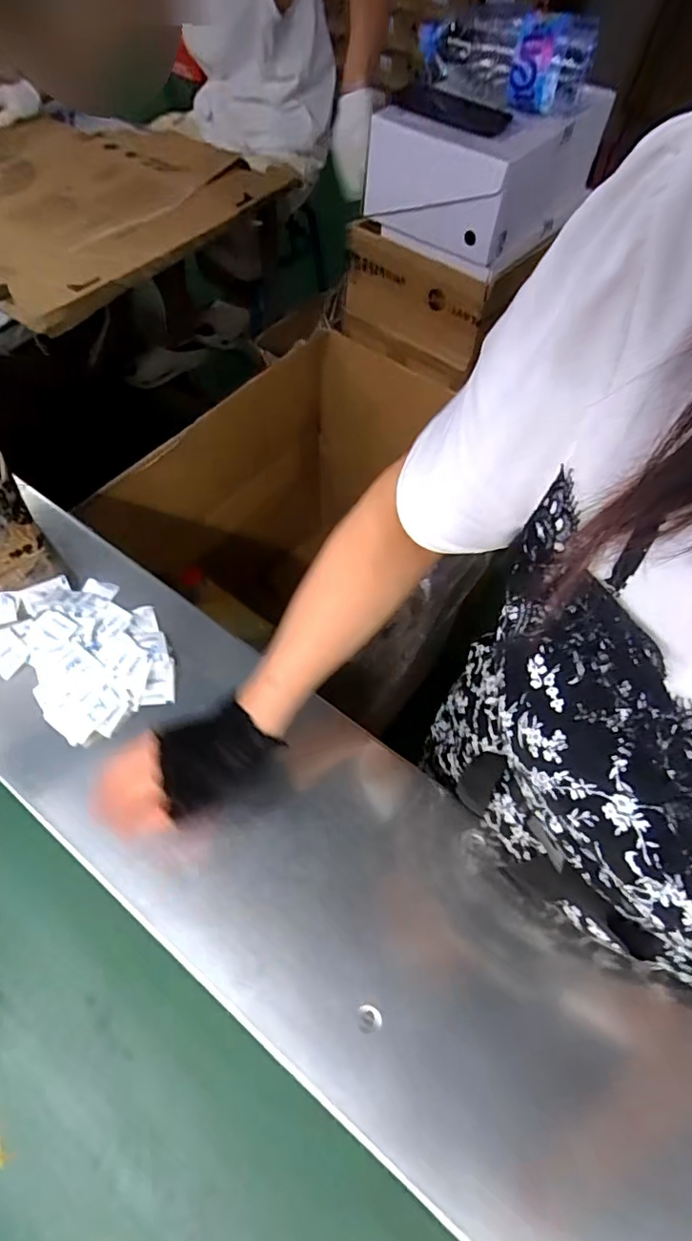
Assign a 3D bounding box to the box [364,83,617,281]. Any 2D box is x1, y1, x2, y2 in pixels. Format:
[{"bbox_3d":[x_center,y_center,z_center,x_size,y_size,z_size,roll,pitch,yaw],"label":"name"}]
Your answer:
[{"bbox_3d":[0.211,-0.687,0.854,0.222,0.141,0.306,35,64,17],"label":"box"}]

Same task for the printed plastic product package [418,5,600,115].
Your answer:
[{"bbox_3d":[0.228,-0.805,0.806,0.235,0.104,0.088,26,62,13],"label":"printed plastic product package"}]

